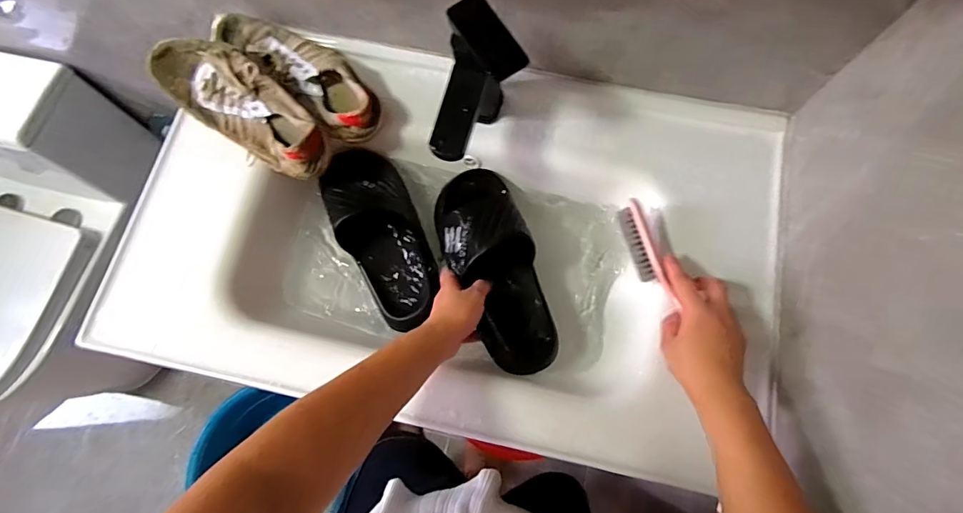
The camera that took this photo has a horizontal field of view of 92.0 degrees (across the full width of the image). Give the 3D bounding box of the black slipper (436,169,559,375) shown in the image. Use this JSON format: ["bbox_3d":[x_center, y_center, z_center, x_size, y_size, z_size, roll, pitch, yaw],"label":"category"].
[{"bbox_3d":[0.015,0.012,0.589,0.107,0.060,0.274,-20,81,-3],"label":"black slipper"}]

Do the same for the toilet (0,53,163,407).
[{"bbox_3d":[-1.078,-0.003,1.113,0.398,0.594,0.774,16,75,5],"label":"toilet"}]

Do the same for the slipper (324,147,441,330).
[{"bbox_3d":[-0.132,-0.028,0.612,0.102,0.080,0.242,-24,75,-6],"label":"slipper"}]

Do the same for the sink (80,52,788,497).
[{"bbox_3d":[-0.040,-0.023,0.610,0.792,0.133,0.459,11,74,4],"label":"sink"}]

